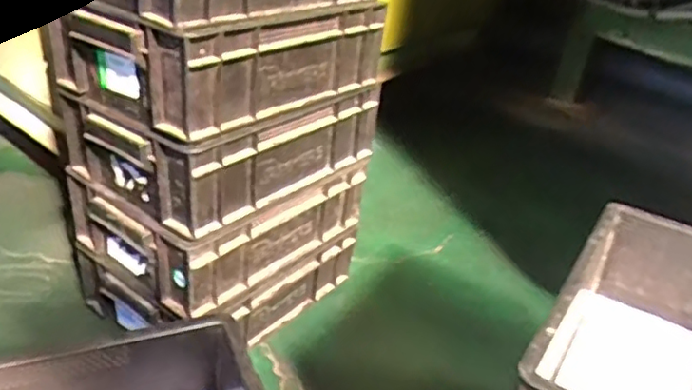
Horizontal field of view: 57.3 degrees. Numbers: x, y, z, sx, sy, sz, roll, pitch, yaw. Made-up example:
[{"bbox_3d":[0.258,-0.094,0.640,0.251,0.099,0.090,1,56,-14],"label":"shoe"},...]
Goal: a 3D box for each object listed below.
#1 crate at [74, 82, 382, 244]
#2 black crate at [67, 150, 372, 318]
[{"bbox_3d":[-0.146,-0.087,0.825,0.228,0.110,0.337,31,37,31],"label":"crate"},{"bbox_3d":[-0.163,0.013,0.883,0.235,0.129,0.336,31,37,31],"label":"black crate"}]

